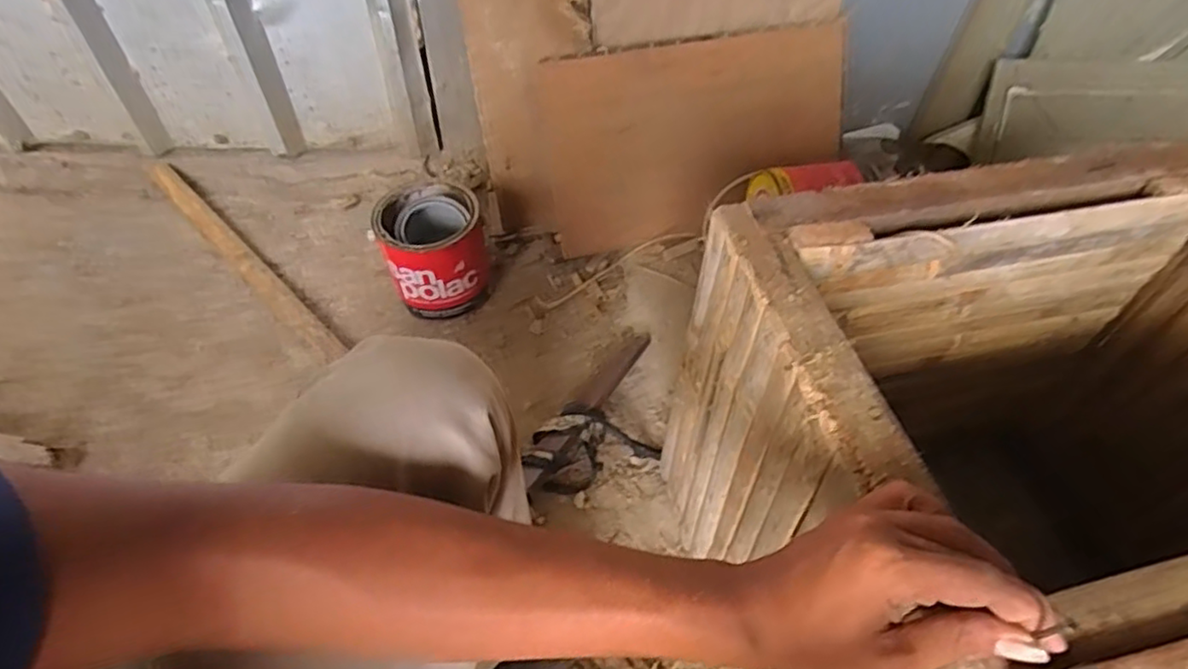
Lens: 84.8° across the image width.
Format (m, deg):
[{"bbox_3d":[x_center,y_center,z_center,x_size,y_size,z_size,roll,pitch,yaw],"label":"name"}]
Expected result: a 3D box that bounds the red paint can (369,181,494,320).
[{"bbox_3d":[-0.240,-0.125,0.989,0.143,0.153,0.134,1,53,-1],"label":"red paint can"}]

